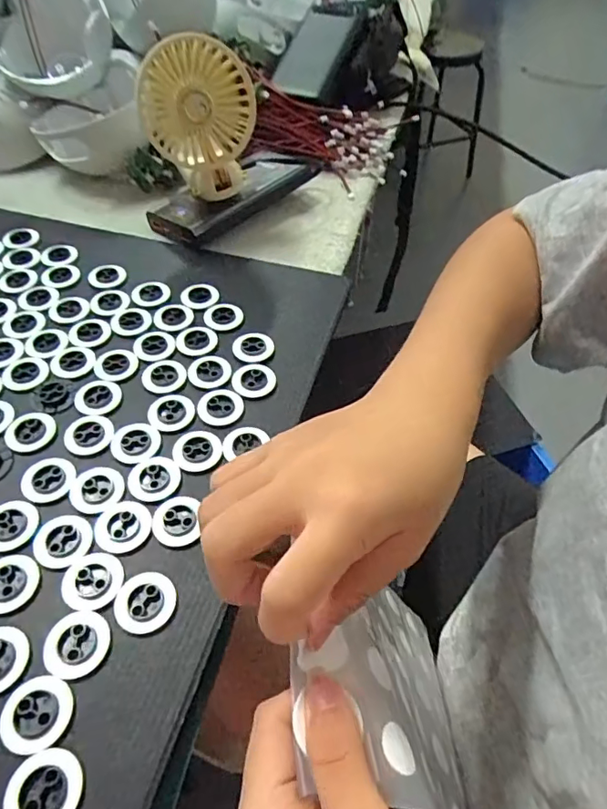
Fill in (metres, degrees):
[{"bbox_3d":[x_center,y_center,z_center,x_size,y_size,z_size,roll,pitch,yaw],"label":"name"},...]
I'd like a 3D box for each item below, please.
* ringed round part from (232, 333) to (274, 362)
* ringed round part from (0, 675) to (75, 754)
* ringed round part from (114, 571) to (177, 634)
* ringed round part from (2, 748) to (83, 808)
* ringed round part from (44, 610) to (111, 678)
[{"bbox_3d":[-0.035,-0.041,0.363,0.028,0.004,0.027,1,50,-1],"label":"ringed round part"},{"bbox_3d":[-0.112,0.129,0.218,0.028,0.004,0.027,1,50,-1],"label":"ringed round part"},{"bbox_3d":[-0.076,0.094,0.249,0.028,0.004,0.028,1,50,-1],"label":"ringed round part"},{"bbox_3d":[-0.101,0.150,0.203,0.027,0.004,0.028,1,50,-1],"label":"ringed round part"},{"bbox_3d":[-0.103,0.108,0.236,0.028,0.004,0.028,1,50,-1],"label":"ringed round part"}]

